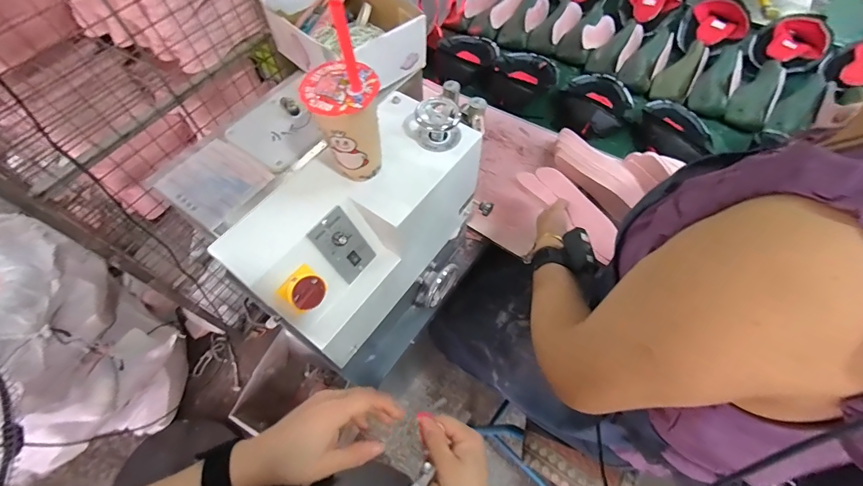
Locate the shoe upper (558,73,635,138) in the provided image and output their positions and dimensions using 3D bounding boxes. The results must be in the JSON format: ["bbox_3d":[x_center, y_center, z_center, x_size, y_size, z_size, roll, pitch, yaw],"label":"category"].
[{"bbox_3d":[0.441,-0.384,1.007,0.171,0.049,0.246,30,65,17],"label":"shoe upper"}]

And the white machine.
[{"bbox_3d":[-0.087,0.004,0.631,0.208,0.347,0.373,33,65,18],"label":"white machine"}]

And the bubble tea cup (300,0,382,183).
[{"bbox_3d":[-0.104,-0.164,0.442,0.085,0.210,0.078,-16,61,-9],"label":"bubble tea cup"}]

